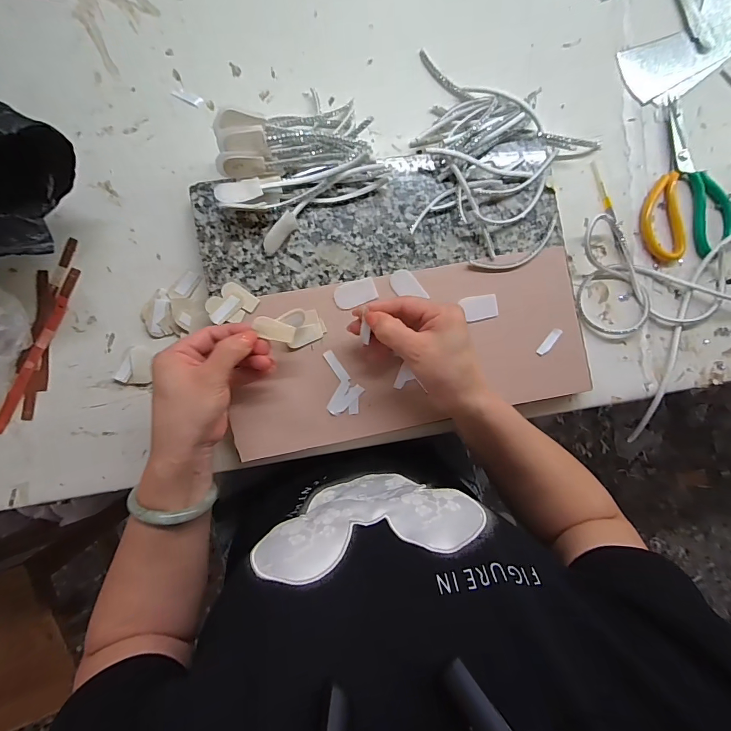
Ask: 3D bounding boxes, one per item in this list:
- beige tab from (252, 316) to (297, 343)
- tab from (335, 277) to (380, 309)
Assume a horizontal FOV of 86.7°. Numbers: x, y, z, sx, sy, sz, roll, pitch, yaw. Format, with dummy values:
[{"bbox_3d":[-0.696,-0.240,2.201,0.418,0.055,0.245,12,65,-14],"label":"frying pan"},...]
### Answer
[{"bbox_3d":[-0.081,-0.032,0.344,0.038,0.004,0.018,17,84,-26],"label":"beige tab"},{"bbox_3d":[-0.010,-0.073,0.391,0.042,0.004,0.025,-20,91,-6],"label":"tab"}]

